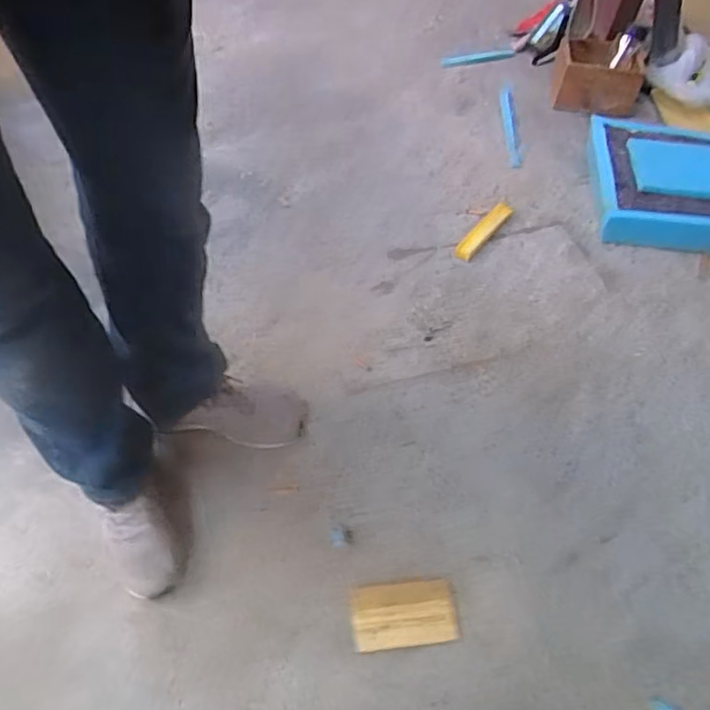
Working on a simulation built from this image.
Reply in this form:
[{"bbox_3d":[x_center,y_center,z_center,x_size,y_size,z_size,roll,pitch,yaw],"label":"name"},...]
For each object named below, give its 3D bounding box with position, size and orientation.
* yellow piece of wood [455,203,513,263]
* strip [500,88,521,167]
[{"bbox_3d":[0.285,-0.277,1.321,0.045,0.017,0.203,32,57,18],"label":"yellow piece of wood"},{"bbox_3d":[0.416,-0.615,1.584,0.034,0.014,0.356,5,53,-1],"label":"strip"}]

